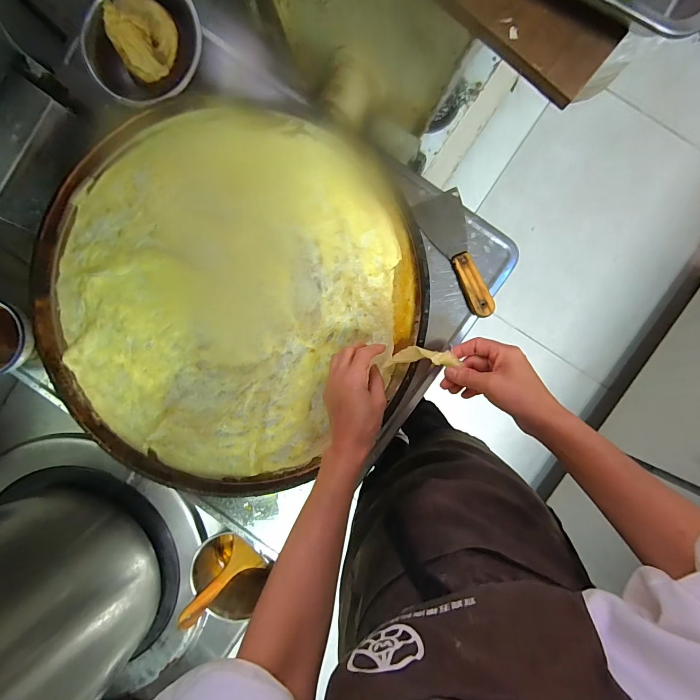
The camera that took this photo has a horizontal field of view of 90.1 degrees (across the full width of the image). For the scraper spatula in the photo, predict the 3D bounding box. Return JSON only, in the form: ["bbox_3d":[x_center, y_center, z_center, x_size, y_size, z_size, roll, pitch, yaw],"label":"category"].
[{"bbox_3d":[0.146,-0.132,0.493,0.066,0.020,0.181,-17,92,3],"label":"scraper spatula"}]

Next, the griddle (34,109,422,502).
[{"bbox_3d":[-0.166,-0.076,0.490,0.517,0.050,0.507,0,92,2],"label":"griddle"}]

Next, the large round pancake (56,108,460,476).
[{"bbox_3d":[-0.172,-0.086,0.499,0.469,0.027,0.505,0,89,4],"label":"large round pancake"}]

